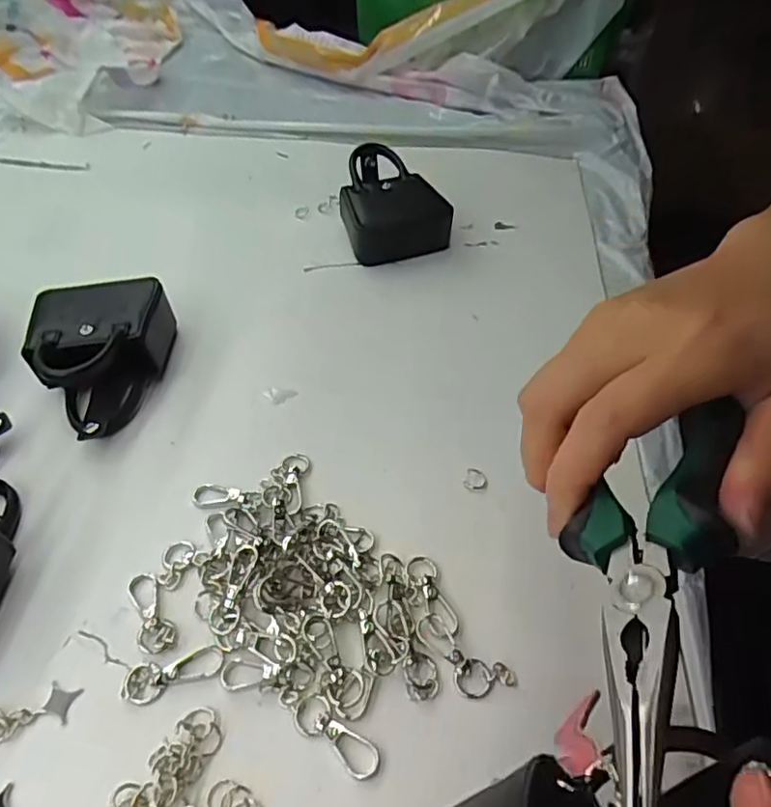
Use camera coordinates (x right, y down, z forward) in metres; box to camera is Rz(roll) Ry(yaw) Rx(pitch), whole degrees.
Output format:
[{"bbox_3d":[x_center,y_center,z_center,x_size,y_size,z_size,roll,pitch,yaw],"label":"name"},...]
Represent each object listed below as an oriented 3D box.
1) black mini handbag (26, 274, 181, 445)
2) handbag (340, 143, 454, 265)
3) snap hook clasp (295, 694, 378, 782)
[{"bbox_3d":[-0.173,-0.027,0.361,0.077,0.041,0.109,-1,47,-4],"label":"black mini handbag"},{"bbox_3d":[0.005,-0.155,0.480,0.080,0.050,0.094,-5,47,-8],"label":"handbag"},{"bbox_3d":[-0.020,0.131,0.241,0.040,0.004,0.015,32,53,24],"label":"snap hook clasp"}]

